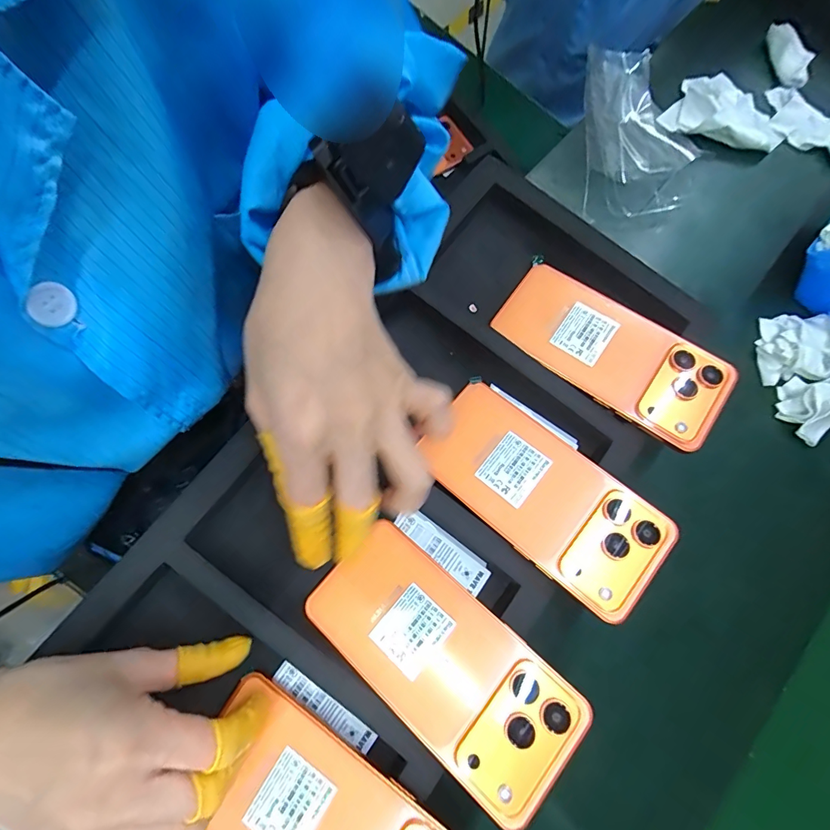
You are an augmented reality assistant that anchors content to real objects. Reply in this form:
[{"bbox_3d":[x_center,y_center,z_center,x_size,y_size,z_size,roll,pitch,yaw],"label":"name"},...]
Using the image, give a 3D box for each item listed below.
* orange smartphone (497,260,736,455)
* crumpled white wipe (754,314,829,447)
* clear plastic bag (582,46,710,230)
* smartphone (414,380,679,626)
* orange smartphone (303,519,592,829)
[{"bbox_3d":[0.139,-0.047,0.308,0.158,0.013,0.074,36,78,8],"label":"orange smartphone"},{"bbox_3d":[0.322,-0.037,0.350,0.074,0.030,0.099,-17,81,-10],"label":"crumpled white wipe"},{"bbox_3d":[0.202,-0.252,0.394,0.110,0.035,0.169,8,78,-5],"label":"clear plastic bag"},{"bbox_3d":[0.081,0.050,0.281,0.157,0.007,0.077,41,78,16],"label":"smartphone"},{"bbox_3d":[0.014,0.141,0.252,0.158,0.005,0.076,37,78,17],"label":"orange smartphone"}]

